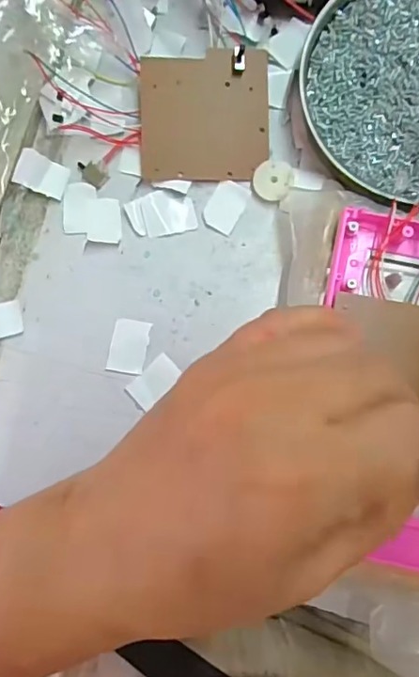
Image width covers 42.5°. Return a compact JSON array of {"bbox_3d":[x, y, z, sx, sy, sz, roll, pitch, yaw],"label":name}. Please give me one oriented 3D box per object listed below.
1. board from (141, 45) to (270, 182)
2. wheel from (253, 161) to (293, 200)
[{"bbox_3d":[-0.002,-0.127,0.307,0.072,0.007,0.073,-1,85,1],"label":"board"},{"bbox_3d":[0.036,-0.090,0.306,0.021,0.008,0.022,0,85,1],"label":"wheel"}]

